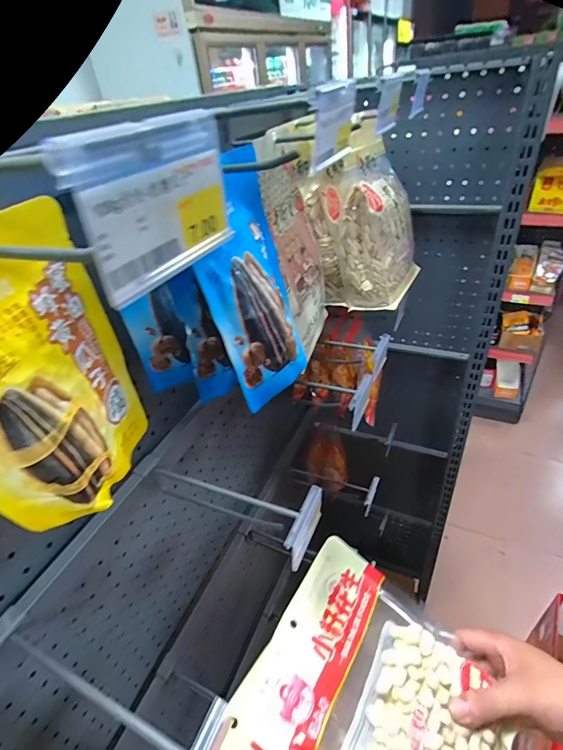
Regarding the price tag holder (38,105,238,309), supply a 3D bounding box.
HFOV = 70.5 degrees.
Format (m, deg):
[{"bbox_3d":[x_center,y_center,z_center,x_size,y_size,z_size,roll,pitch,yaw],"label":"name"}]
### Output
[{"bbox_3d":[-0.038,-0.054,0.124,0.006,0.043,0.063,14,42,25],"label":"price tag holder"}]

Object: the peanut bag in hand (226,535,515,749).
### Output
[{"bbox_3d":[0.101,0.303,0.371,0.245,0.051,0.170,34,57,11],"label":"peanut bag in hand"}]

